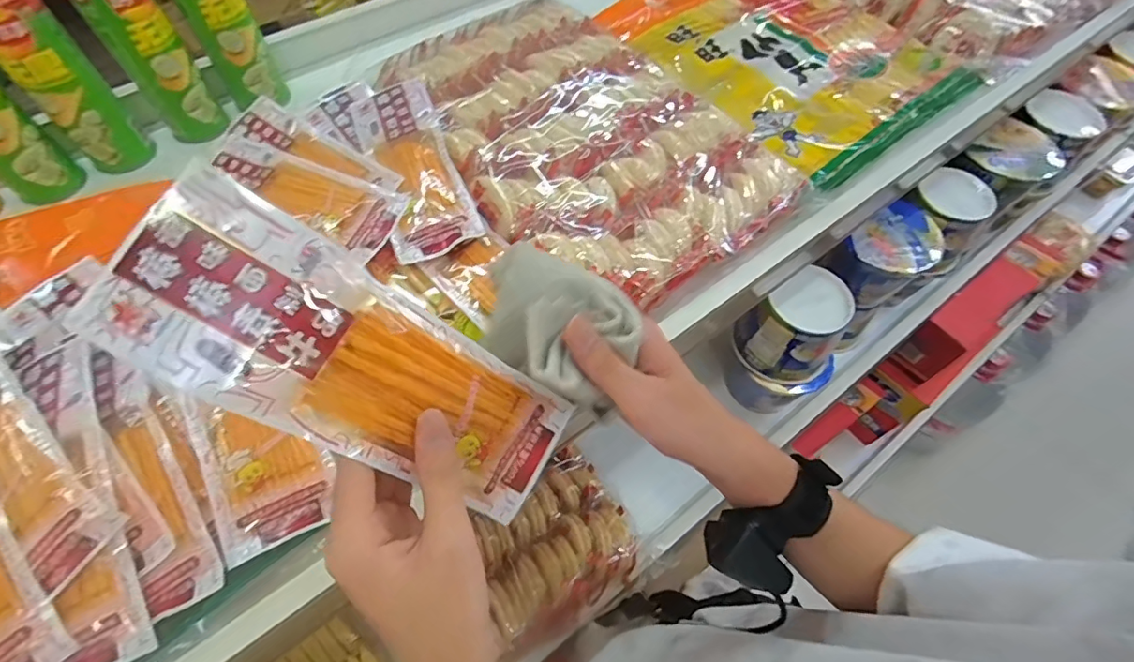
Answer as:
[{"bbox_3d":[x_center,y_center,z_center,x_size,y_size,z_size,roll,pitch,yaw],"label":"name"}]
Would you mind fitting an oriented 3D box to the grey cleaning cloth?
[{"bbox_3d":[-0.005,-0.007,0.303,0.096,0.031,0.073,28,62,14],"label":"grey cleaning cloth"}]

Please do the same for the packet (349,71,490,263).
[{"bbox_3d":[-0.156,-0.170,0.523,0.082,0.020,0.232,-20,62,-13],"label":"packet"}]

